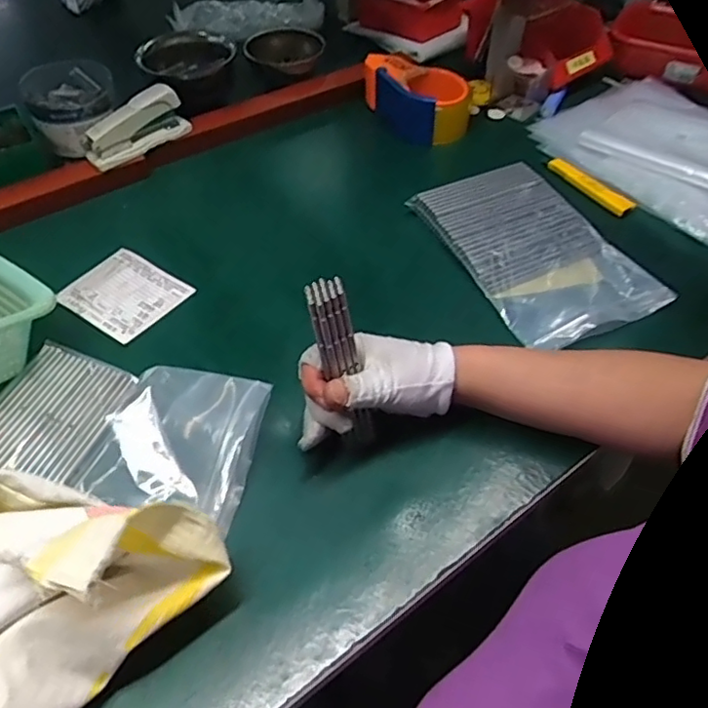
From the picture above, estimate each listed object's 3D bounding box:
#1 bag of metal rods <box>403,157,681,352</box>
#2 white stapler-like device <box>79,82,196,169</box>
[{"bbox_3d":[0.180,-0.107,0.609,0.144,0.024,0.229,-23,59,-12],"label":"bag of metal rods"},{"bbox_3d":[-0.255,-0.269,0.716,0.034,0.055,0.125,34,56,25],"label":"white stapler-like device"}]

